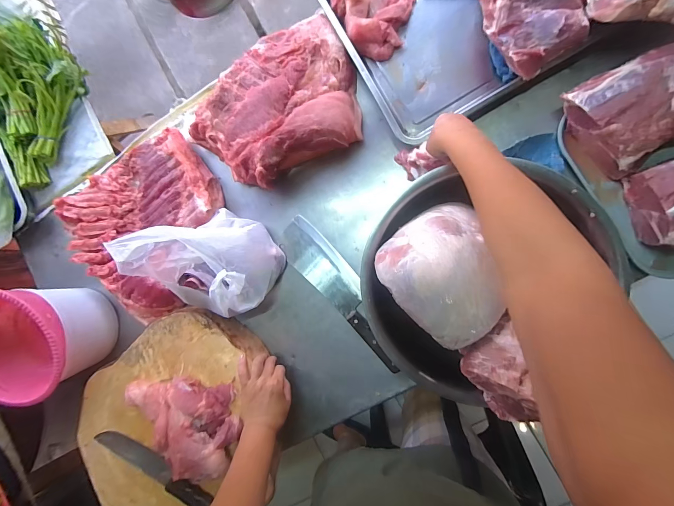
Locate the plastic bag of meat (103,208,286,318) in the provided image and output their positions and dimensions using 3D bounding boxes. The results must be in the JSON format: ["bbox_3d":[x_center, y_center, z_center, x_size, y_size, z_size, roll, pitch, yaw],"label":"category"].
[{"bbox_3d":[-0.246,0.019,0.607,0.240,0.184,0.178,4,92,9],"label":"plastic bag of meat"}]

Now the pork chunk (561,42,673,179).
[{"bbox_3d":[0.490,-0.236,0.505,0.168,0.096,0.163,-36,86,8],"label":"pork chunk"}]

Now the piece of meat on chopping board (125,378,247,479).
[{"bbox_3d":[-0.295,0.319,0.585,0.221,0.058,0.155,6,92,9],"label":"piece of meat on chopping board"}]

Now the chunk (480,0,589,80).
[{"bbox_3d":[0.321,-0.392,0.515,0.121,0.060,0.162,-27,87,9],"label":"chunk"}]

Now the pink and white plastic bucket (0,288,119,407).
[{"bbox_3d":[-0.621,0.179,0.662,0.244,0.173,0.228,-7,90,9],"label":"pink and white plastic bucket"}]

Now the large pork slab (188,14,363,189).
[{"bbox_3d":[-0.127,-0.281,0.628,0.350,0.074,0.253,-28,87,9],"label":"large pork slab"}]

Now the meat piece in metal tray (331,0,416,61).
[{"bbox_3d":[0.067,-0.466,0.611,0.160,0.043,0.139,43,97,6],"label":"meat piece in metal tray"}]

